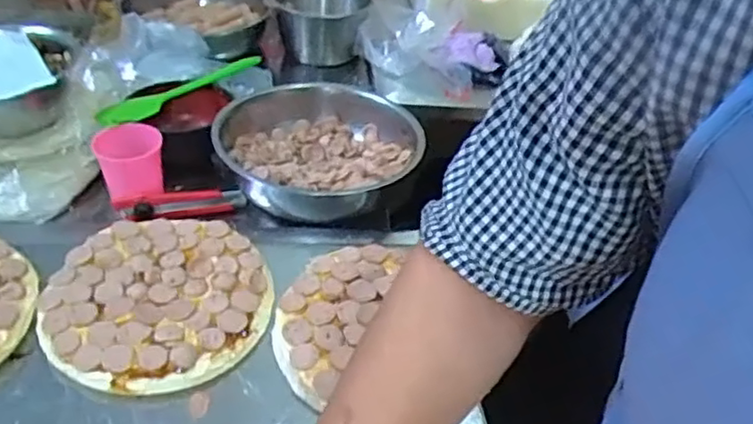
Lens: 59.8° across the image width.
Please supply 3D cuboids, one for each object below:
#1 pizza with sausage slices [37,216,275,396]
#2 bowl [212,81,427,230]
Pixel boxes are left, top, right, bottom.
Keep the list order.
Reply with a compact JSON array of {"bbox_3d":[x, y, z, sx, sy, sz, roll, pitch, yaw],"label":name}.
[{"bbox_3d":[-0.203,0.083,0.613,0.190,0.042,0.193,3,38,-2],"label":"pizza with sausage slices"},{"bbox_3d":[-0.073,-0.079,0.859,0.252,0.069,0.249,3,38,-2],"label":"bowl"}]

